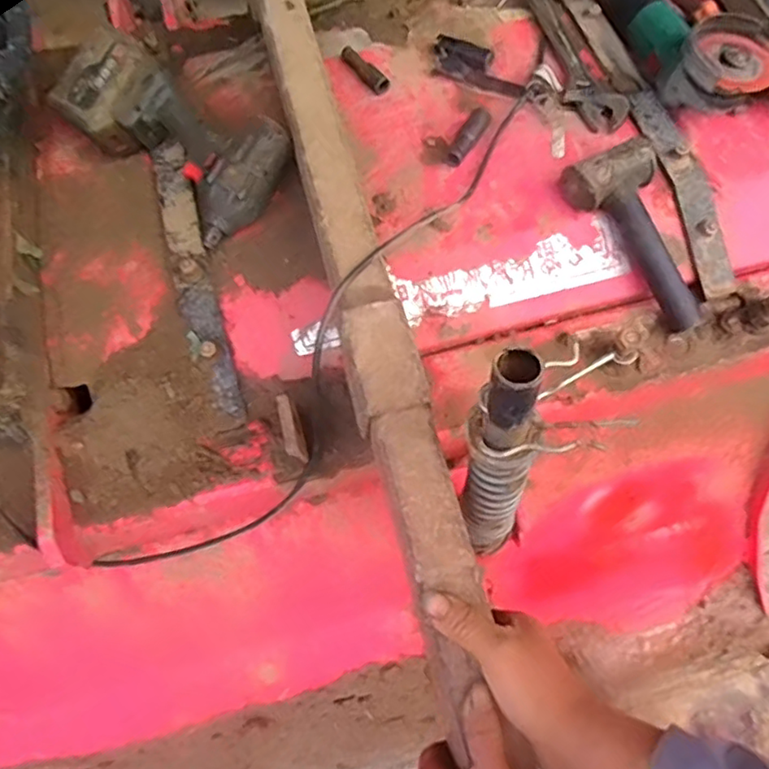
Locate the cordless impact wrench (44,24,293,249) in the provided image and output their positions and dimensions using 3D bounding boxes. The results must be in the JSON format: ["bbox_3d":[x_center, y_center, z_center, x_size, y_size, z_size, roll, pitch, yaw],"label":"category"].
[{"bbox_3d":[-0.231,-0.272,0.680,0.260,0.101,0.121,38,70,16],"label":"cordless impact wrench"}]

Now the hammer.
[{"bbox_3d":[0.288,-0.164,0.677,0.095,0.051,0.216,-36,94,-16],"label":"hammer"}]

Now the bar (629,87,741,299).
[{"bbox_3d":[0.355,-0.235,0.724,0.048,0.031,0.268,-14,78,-7],"label":"bar"}]

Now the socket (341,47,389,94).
[{"bbox_3d":[-0.024,-0.394,0.771,0.023,0.016,0.083,-31,67,-14],"label":"socket"}]

